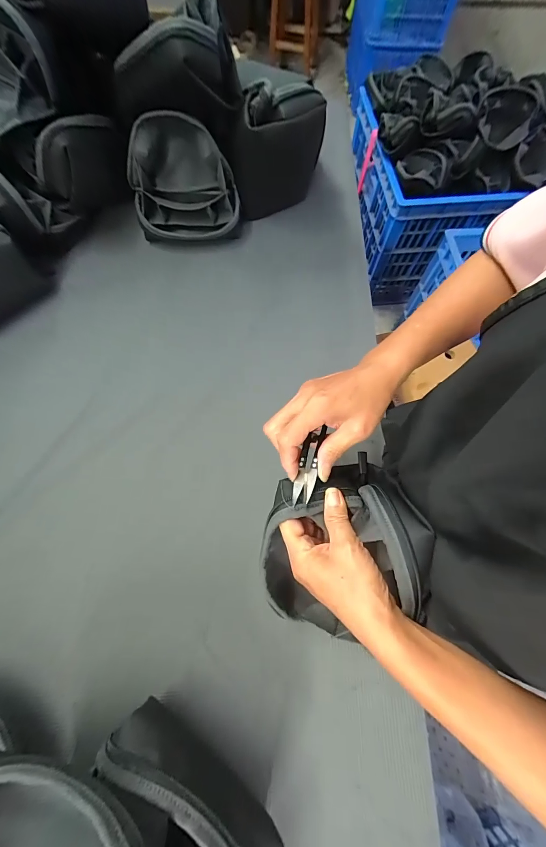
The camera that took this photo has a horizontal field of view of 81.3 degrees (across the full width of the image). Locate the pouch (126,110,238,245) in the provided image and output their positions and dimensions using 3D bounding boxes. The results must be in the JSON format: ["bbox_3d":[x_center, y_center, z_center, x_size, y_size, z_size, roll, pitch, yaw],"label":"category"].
[{"bbox_3d":[-0.142,-0.380,0.500,0.165,0.114,0.130,-11,71,-6],"label":"pouch"}]

